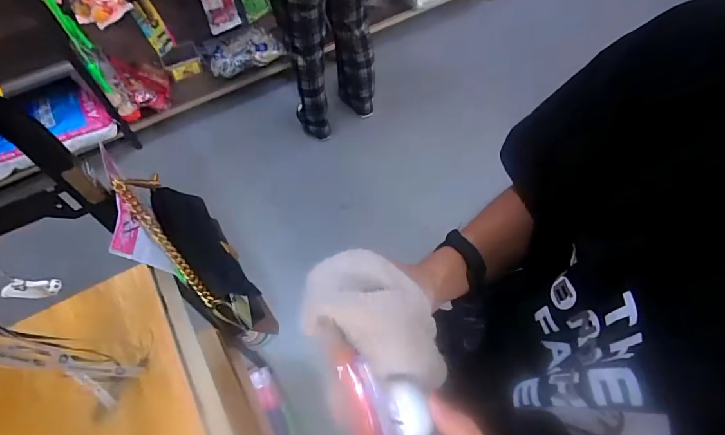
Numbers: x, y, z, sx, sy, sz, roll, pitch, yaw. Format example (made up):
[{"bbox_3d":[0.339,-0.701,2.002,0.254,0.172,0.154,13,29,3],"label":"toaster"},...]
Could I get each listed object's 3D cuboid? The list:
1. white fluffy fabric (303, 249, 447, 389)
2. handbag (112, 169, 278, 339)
[{"bbox_3d":[0.018,0.065,0.283,0.115,0.022,0.092,35,36,-10],"label":"white fluffy fabric"},{"bbox_3d":[-0.286,0.039,0.684,0.097,0.310,0.299,-33,63,-18],"label":"handbag"}]

